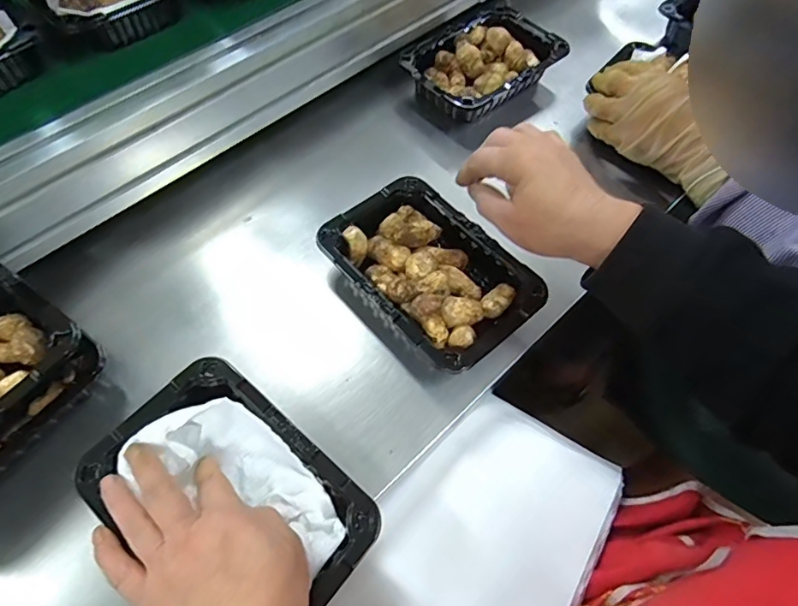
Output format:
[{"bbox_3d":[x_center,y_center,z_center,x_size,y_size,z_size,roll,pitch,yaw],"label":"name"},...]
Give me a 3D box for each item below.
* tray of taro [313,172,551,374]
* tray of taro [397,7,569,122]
[{"bbox_3d":[0.025,-0.029,0.462,0.129,0.041,0.189,-35,67,-20],"label":"tray of taro"},{"bbox_3d":[0.098,-0.293,0.617,0.181,0.043,0.129,-37,68,-21],"label":"tray of taro"}]

